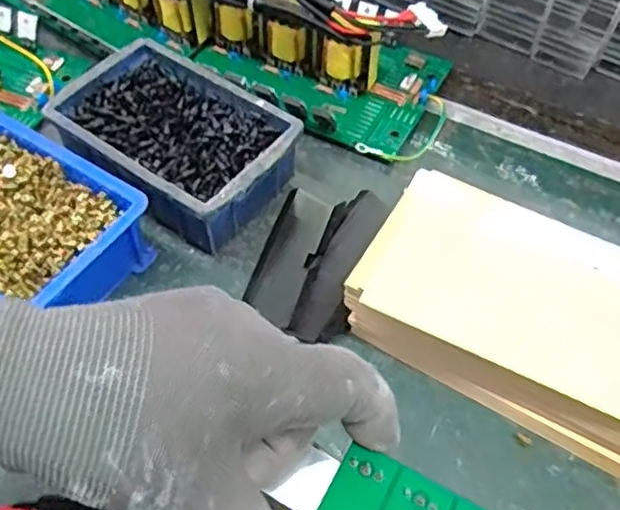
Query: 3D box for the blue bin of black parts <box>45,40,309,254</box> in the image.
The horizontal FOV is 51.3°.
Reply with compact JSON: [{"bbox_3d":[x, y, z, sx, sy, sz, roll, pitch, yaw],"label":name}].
[{"bbox_3d":[-0.088,-0.072,0.423,0.149,0.051,0.105,36,62,21],"label":"blue bin of black parts"}]

